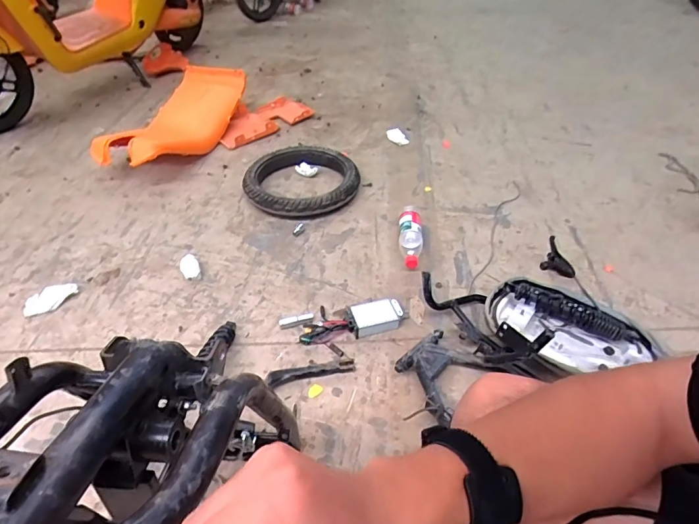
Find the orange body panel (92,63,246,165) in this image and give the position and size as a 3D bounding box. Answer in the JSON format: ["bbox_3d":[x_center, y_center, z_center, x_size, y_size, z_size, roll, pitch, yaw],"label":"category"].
[{"bbox_3d":[-0.598,-0.486,1.474,0.237,0.210,0.544,16,45,16],"label":"orange body panel"}]

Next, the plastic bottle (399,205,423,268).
[{"bbox_3d":[0.172,-0.074,1.167,0.063,0.058,0.207,3,61,0],"label":"plastic bottle"}]

